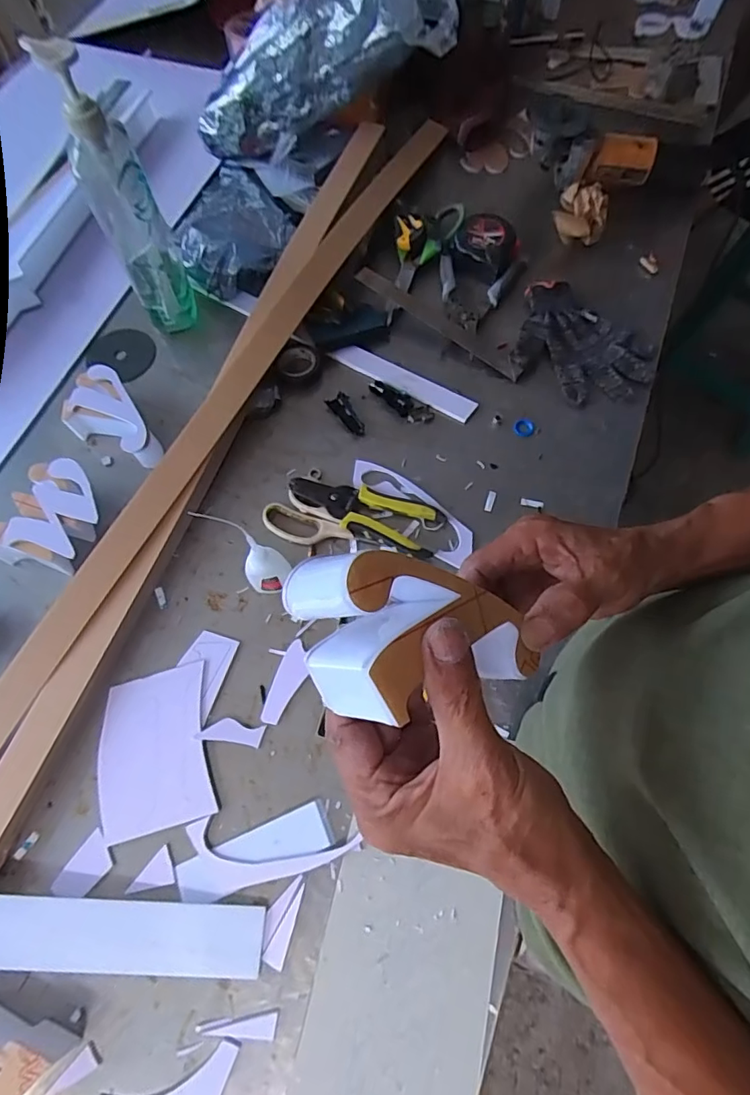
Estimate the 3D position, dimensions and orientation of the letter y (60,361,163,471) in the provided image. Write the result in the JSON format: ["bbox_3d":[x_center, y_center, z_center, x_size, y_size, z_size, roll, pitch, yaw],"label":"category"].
[{"bbox_3d":[-0.310,-0.144,0.629,0.075,0.053,0.136,-38,69,-13],"label":"letter y"}]

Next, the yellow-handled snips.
[{"bbox_3d":[-0.013,-0.041,0.589,0.172,0.020,0.061,18,68,11],"label":"yellow-handled snips"}]

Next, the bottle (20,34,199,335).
[{"bbox_3d":[-0.272,-0.363,0.595,0.066,0.299,0.076,-23,67,-7],"label":"bottle"}]

